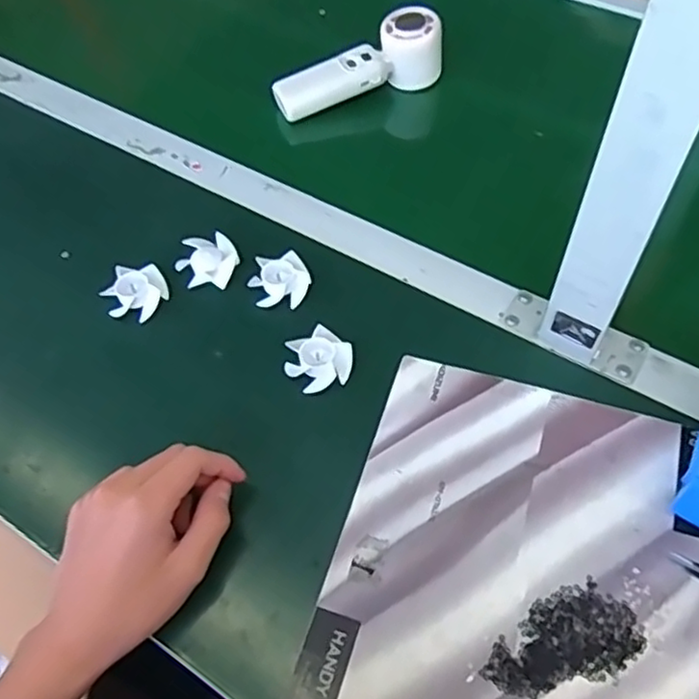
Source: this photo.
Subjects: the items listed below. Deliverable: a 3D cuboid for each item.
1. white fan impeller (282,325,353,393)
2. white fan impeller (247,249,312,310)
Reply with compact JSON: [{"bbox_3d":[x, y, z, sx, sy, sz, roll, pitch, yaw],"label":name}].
[{"bbox_3d":[-0.022,0.008,0.476,0.043,0.017,0.043,-1,56,2],"label":"white fan impeller"},{"bbox_3d":[-0.053,-0.053,0.518,0.044,0.016,0.041,-7,56,-2],"label":"white fan impeller"}]

